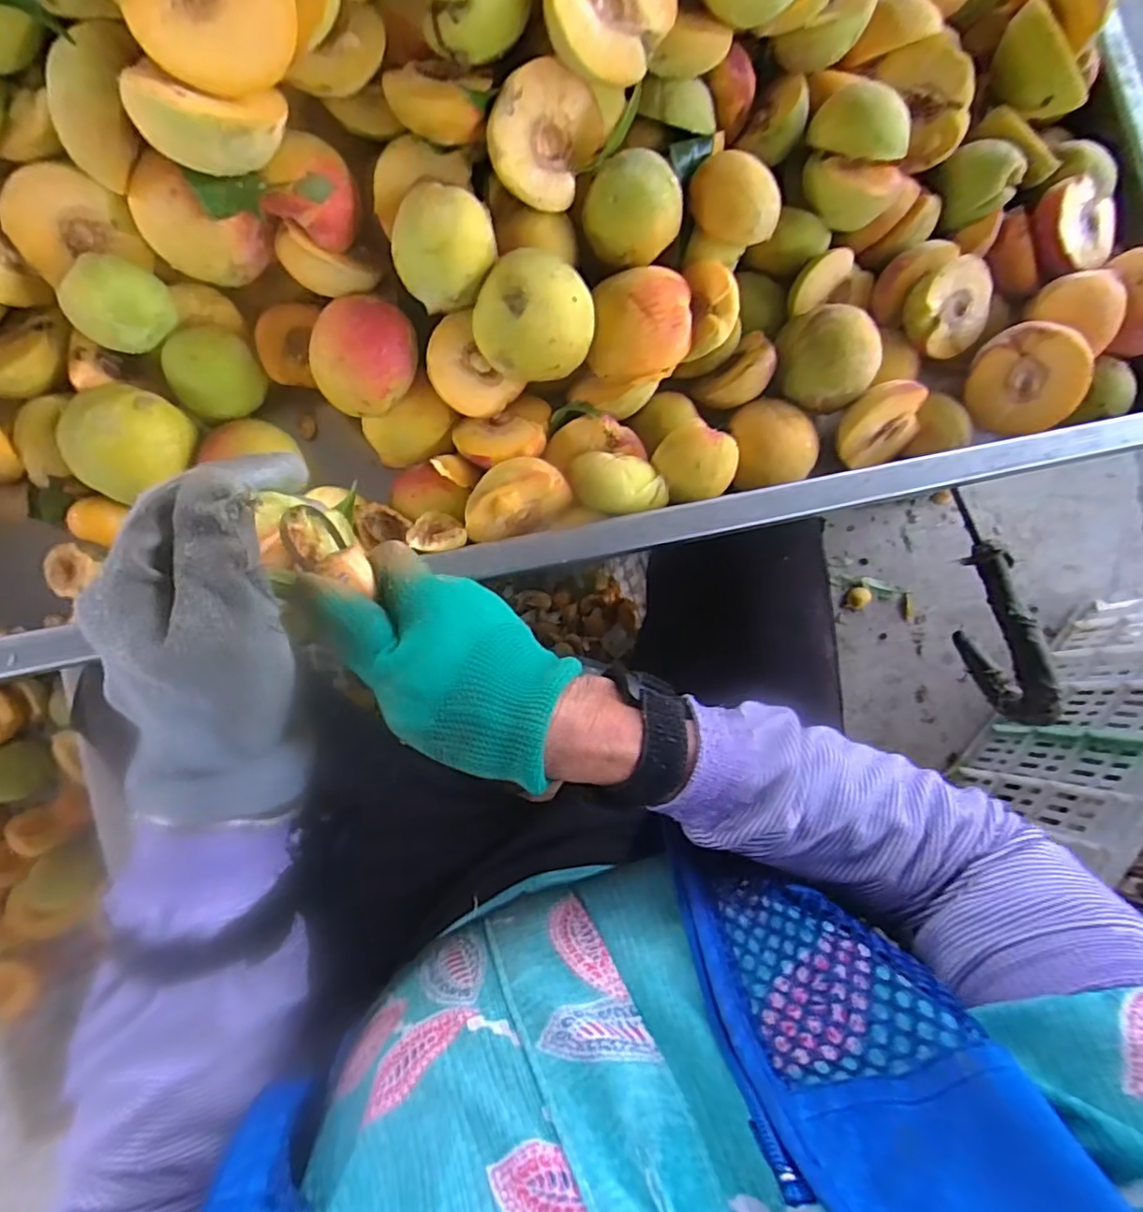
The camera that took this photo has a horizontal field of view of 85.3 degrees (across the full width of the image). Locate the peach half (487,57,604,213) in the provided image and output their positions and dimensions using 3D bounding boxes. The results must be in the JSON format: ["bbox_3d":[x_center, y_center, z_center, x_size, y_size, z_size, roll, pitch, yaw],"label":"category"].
[{"bbox_3d":[-0.017,-0.255,0.338,0.059,0.060,0.021,-55,48,13],"label":"peach half"}]

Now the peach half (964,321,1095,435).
[{"bbox_3d":[0.310,-0.157,0.426,0.067,0.034,0.067,-7,122,29],"label":"peach half"}]

